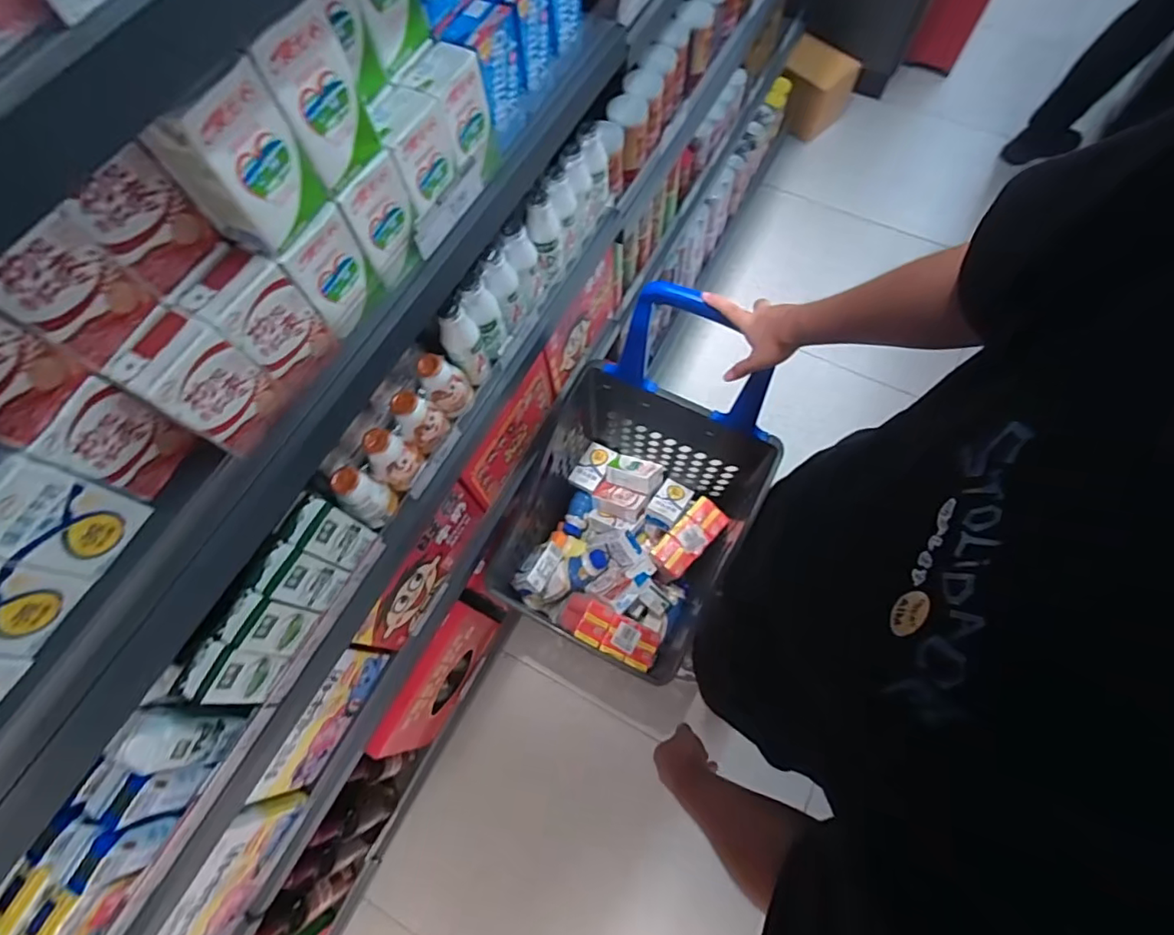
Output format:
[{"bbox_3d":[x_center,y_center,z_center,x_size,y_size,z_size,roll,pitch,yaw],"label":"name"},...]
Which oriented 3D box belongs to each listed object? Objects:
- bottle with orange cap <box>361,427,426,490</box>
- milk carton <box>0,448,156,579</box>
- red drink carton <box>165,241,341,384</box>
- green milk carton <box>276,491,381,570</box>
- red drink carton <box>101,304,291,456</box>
[{"bbox_3d":[-0.239,-0.011,0.685,0.050,0.081,0.056,40,75,16],"label":"bottle with orange cap"},{"bbox_3d":[-0.386,0.033,0.392,0.036,0.111,0.063,21,71,10],"label":"milk carton"},{"bbox_3d":[-0.263,-0.119,0.445,0.059,0.099,0.064,27,72,11],"label":"red drink carton"},{"bbox_3d":[-0.294,0.077,0.635,0.044,0.109,0.056,23,71,10],"label":"green milk carton"},{"bbox_3d":[-0.294,-0.066,0.424,0.052,0.097,0.068,27,72,12],"label":"red drink carton"}]

